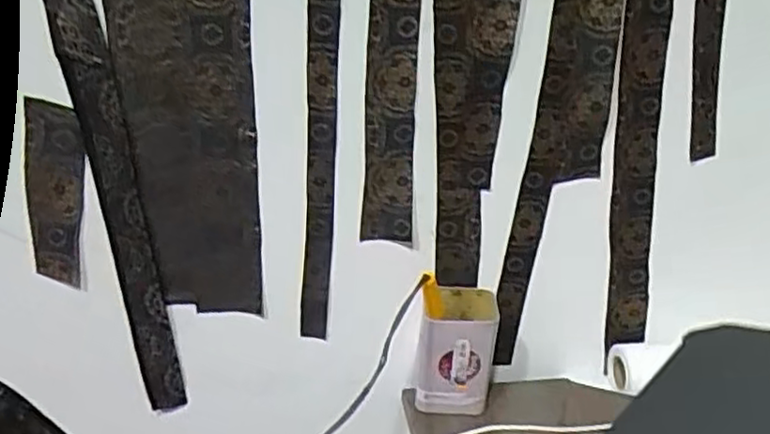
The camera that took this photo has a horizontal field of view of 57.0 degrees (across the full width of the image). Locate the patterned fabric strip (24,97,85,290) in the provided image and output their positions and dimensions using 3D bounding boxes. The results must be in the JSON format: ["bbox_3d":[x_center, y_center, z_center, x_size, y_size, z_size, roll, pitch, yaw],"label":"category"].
[{"bbox_3d":[-0.291,-0.017,0.623,0.047,0.170,0.008,10,22,-6],"label":"patterned fabric strip"}]

